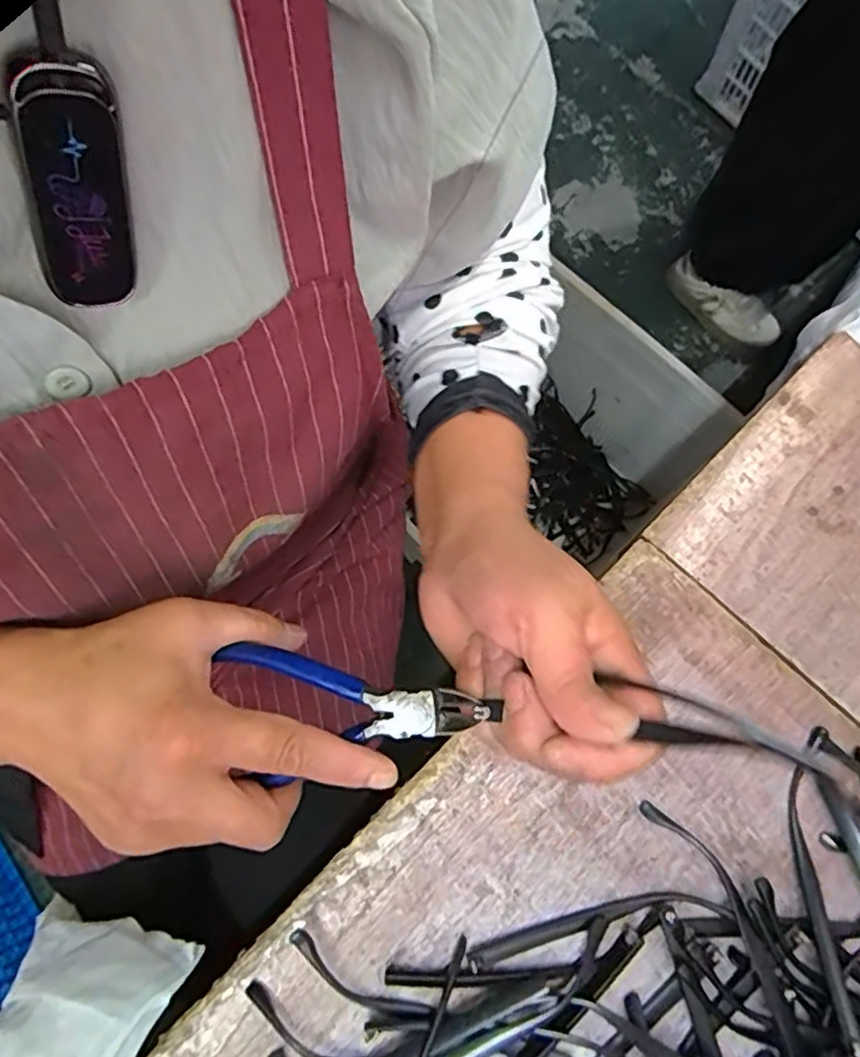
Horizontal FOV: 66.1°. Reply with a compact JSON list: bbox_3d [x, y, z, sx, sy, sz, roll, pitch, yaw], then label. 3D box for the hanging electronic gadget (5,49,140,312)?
[{"bbox_3d":[-0.098,-0.093,0.182,0.026,0.064,0.012,-18,54,-28],"label":"hanging electronic gadget"}]

